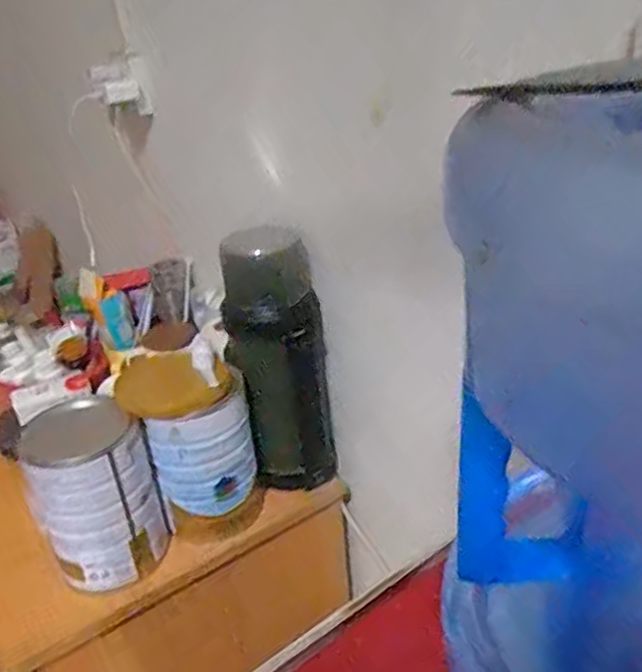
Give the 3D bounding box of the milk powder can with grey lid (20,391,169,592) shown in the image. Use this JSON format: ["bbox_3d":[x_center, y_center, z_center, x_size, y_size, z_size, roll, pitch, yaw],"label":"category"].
[{"bbox_3d":[-0.252,0.175,0.760,0.125,0.169,0.124,-17,30,-21],"label":"milk powder can with grey lid"}]

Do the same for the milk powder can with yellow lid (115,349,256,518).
[{"bbox_3d":[-0.165,0.114,0.815,0.117,0.148,0.145,-19,31,-24],"label":"milk powder can with yellow lid"}]

